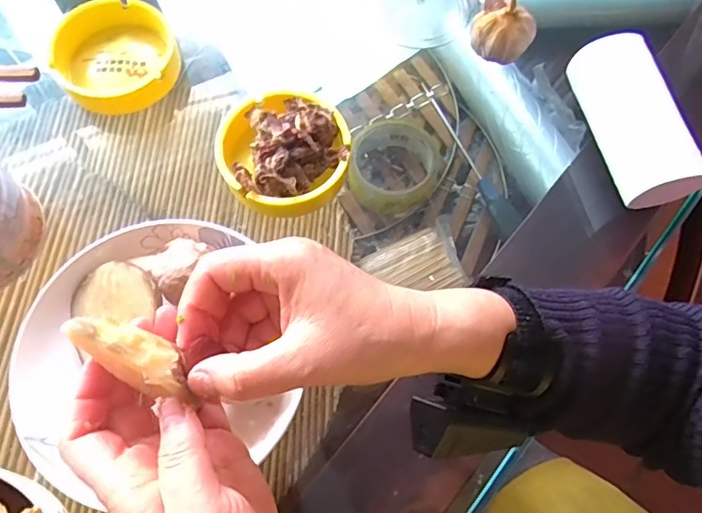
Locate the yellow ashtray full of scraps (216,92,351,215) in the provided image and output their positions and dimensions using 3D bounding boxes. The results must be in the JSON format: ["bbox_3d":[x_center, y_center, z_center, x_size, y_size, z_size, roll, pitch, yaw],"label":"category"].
[{"bbox_3d":[-0.051,-0.084,0.398,0.097,0.035,0.099,1,69,-2],"label":"yellow ashtray full of scraps"}]

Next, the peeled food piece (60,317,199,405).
[{"bbox_3d":[-0.098,0.043,0.236,0.058,0.019,0.022,32,70,-7],"label":"peeled food piece"}]

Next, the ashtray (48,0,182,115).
[{"bbox_3d":[-0.197,-0.167,0.442,0.097,0.027,0.109,-30,73,-13],"label":"ashtray"}]

